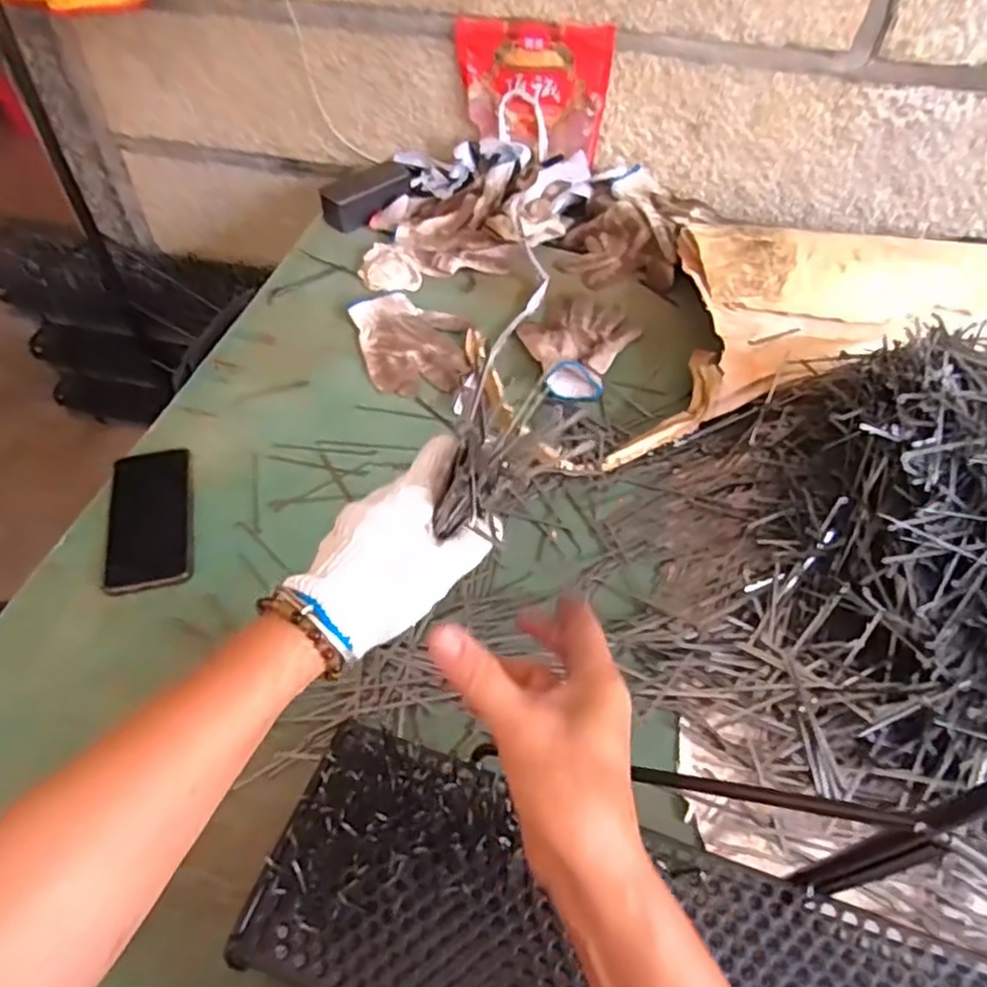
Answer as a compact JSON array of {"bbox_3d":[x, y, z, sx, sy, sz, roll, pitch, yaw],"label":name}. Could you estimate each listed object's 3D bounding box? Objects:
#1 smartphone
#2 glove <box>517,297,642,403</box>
[{"bbox_3d":[-0.329,0.022,0.679,0.076,0.016,0.161,-10,51,-9],"label":"smartphone"},{"bbox_3d":[0.097,-0.183,0.845,0.120,0.025,0.174,23,53,17],"label":"glove"}]

